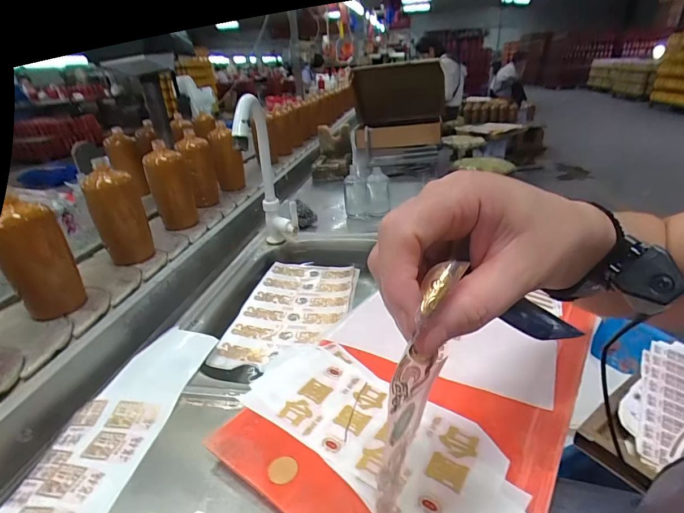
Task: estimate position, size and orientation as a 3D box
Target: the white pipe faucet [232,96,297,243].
[{"bbox_3d":[-0.134,-0.148,0.704,0.073,0.313,0.140,-5,55,1],"label":"white pipe faucet"}]

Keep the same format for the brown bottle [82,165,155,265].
[{"bbox_3d":[-0.406,-0.072,0.692,0.057,0.170,0.079,4,28,16],"label":"brown bottle"}]

